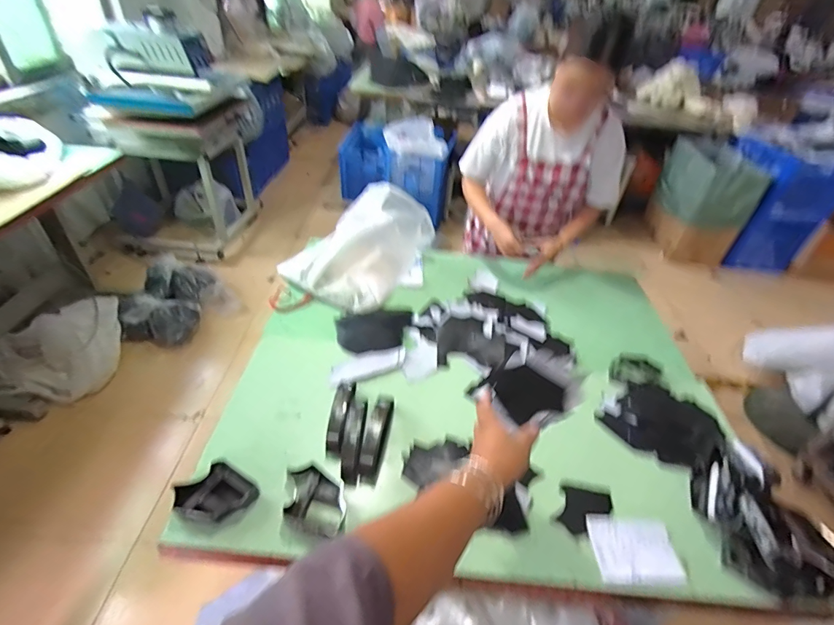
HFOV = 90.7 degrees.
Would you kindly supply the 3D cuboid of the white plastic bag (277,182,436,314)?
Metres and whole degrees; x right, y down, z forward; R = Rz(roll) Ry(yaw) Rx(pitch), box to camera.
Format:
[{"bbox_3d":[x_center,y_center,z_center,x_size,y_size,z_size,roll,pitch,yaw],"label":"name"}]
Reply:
[{"bbox_3d":[-0.184,-0.235,1.329,0.334,0.189,0.429,24,48,18],"label":"white plastic bag"}]

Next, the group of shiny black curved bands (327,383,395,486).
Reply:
[{"bbox_3d":[-0.123,0.250,0.887,0.127,0.067,0.228,8,45,2],"label":"group of shiny black curved bands"}]

